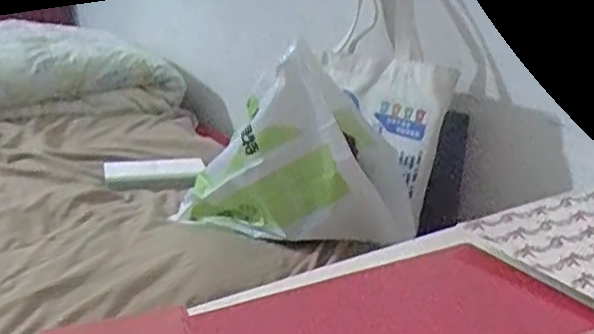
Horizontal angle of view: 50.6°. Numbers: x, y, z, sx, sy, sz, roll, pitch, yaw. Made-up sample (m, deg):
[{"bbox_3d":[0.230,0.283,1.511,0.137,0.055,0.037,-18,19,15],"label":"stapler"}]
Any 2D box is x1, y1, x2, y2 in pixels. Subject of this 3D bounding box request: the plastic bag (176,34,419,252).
[{"bbox_3d":[0.001,-0.019,0.823,0.316,0.226,0.132,2,17,-2],"label":"plastic bag"}]

